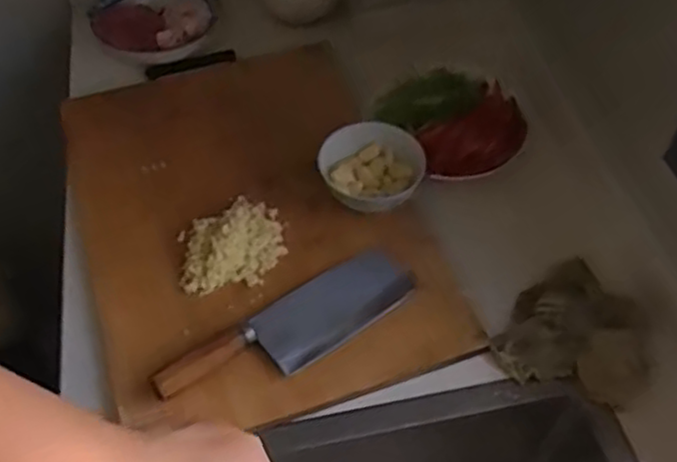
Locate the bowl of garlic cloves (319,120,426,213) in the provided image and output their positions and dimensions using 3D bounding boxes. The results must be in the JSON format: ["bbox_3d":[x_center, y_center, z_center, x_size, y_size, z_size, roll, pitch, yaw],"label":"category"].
[{"bbox_3d":[0.038,-0.067,0.780,0.109,0.047,0.105,0,52,0],"label":"bowl of garlic cloves"}]

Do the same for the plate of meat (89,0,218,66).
[{"bbox_3d":[-0.244,-0.287,0.957,0.158,0.051,0.143,-13,53,-10],"label":"plate of meat"}]

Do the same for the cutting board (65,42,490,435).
[{"bbox_3d":[-0.100,-0.032,0.774,0.329,0.027,0.481,-17,54,-13],"label":"cutting board"}]

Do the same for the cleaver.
[{"bbox_3d":[-0.046,0.090,0.677,0.259,0.029,0.070,-30,58,-21],"label":"cleaver"}]

